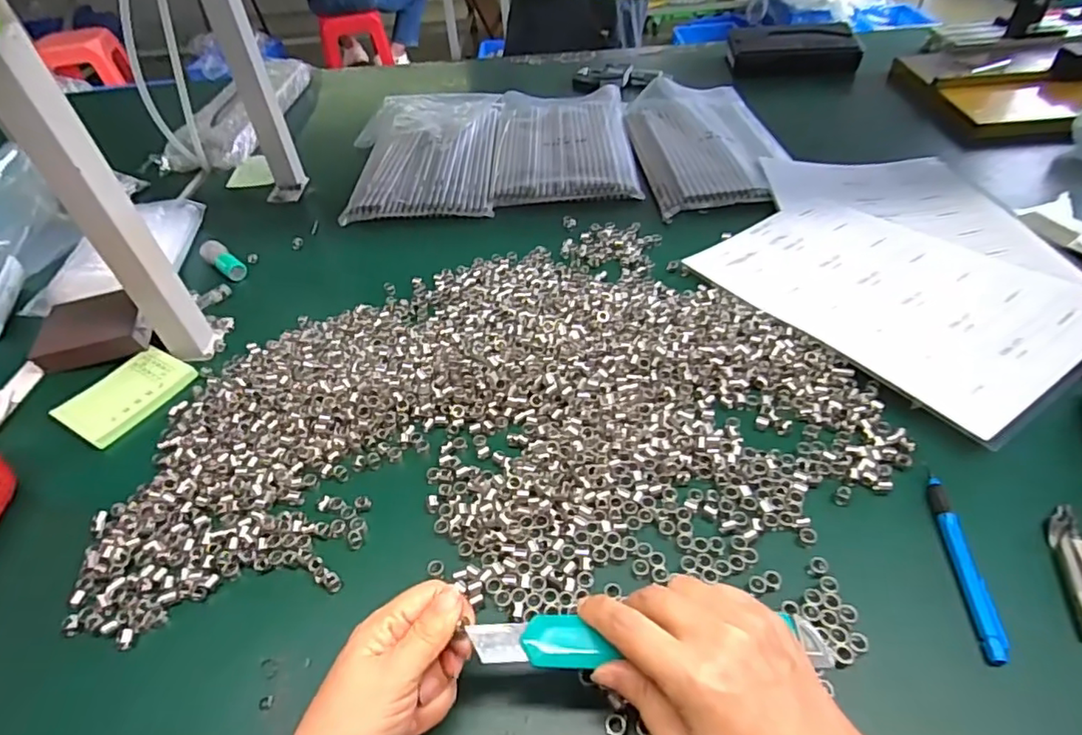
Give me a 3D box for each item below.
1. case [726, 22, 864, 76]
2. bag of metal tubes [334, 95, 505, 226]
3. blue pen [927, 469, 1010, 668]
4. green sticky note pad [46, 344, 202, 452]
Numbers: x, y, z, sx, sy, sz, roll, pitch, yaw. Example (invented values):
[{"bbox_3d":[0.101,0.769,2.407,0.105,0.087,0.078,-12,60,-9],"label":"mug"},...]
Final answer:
[{"bbox_3d":[0.422,-0.536,0.984,0.200,0.055,0.079,1,45,7],"label":"case"},{"bbox_3d":[-0.163,-0.302,0.802,0.205,0.032,0.320,-3,44,3],"label":"bag of metal tubes"},{"bbox_3d":[0.256,0.116,0.352,0.013,0.008,0.118,3,45,10],"label":"blue pen"},{"bbox_3d":[-0.359,0.023,0.507,0.073,0.009,0.096,20,50,24],"label":"green sticky note pad"}]

